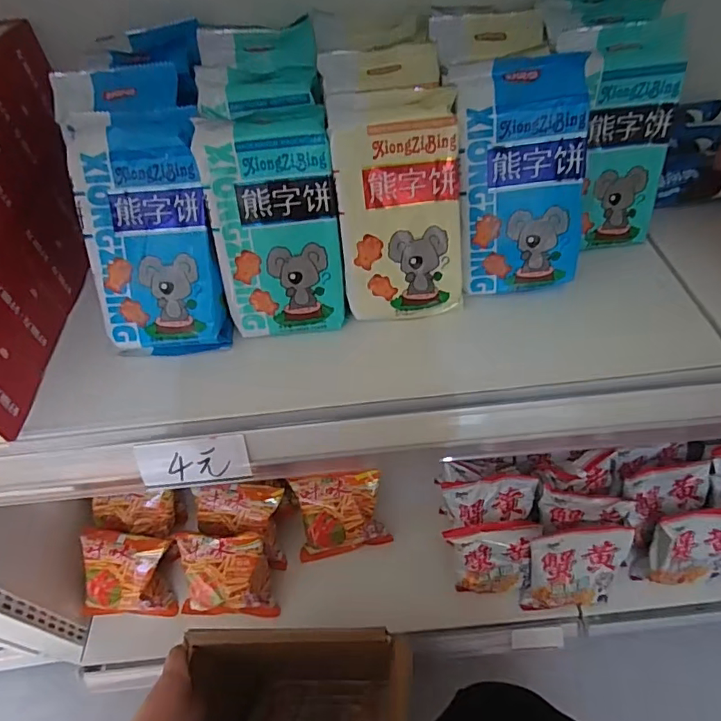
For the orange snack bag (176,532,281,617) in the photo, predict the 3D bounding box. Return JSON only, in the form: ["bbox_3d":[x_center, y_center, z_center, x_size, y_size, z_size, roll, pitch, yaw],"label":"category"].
[{"bbox_3d":[-0.196,0.305,0.726,0.134,0.134,0.050,-5,13,9],"label":"orange snack bag"}]

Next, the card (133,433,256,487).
[{"bbox_3d":[-0.116,0.070,0.353,0.076,0.035,0.005,-8,20,3],"label":"card"}]

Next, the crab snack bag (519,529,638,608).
[{"bbox_3d":[0.292,0.282,0.686,0.134,0.131,0.045,-5,13,-1],"label":"crab snack bag"}]

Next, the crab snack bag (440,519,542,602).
[{"bbox_3d":[0.186,0.270,0.696,0.127,0.120,0.042,-12,24,14],"label":"crab snack bag"}]

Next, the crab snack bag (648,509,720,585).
[{"bbox_3d":[0.456,0.251,0.686,0.119,0.109,0.035,-10,17,-5],"label":"crab snack bag"}]

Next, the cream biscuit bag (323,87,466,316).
[{"bbox_3d":[0.027,-0.111,0.372,0.085,0.153,0.050,-6,26,1],"label":"cream biscuit bag"}]

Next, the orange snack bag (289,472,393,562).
[{"bbox_3d":[-0.034,0.235,0.766,0.140,0.138,0.052,-5,17,12],"label":"orange snack bag"}]

